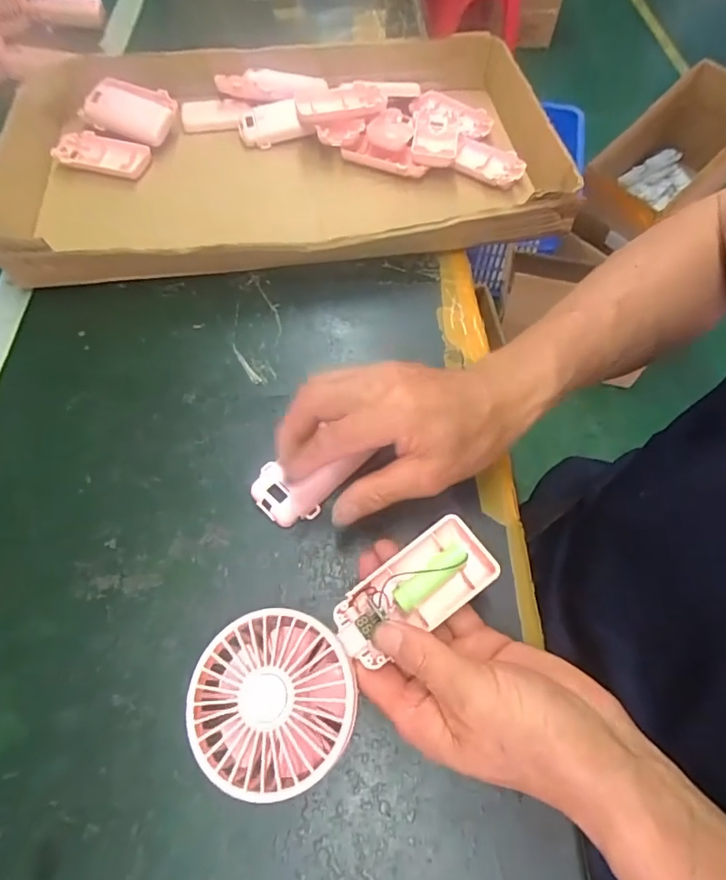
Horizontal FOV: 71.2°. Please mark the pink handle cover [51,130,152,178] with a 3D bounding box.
[{"bbox_3d":[-0.276,-0.297,0.532,0.093,0.021,0.049,13,63,7],"label":"pink handle cover"}]

